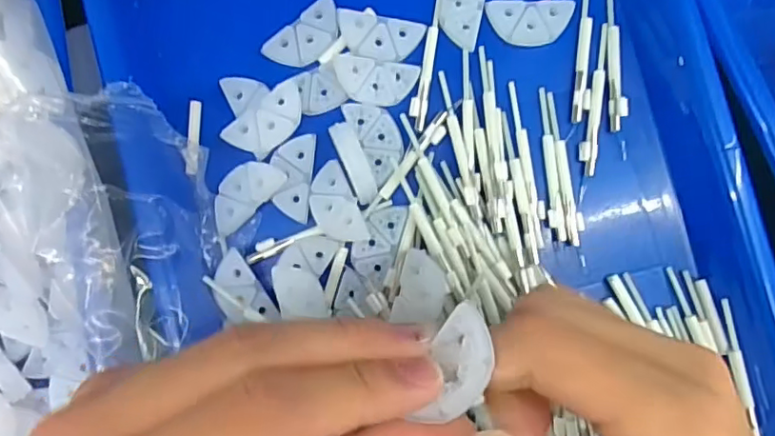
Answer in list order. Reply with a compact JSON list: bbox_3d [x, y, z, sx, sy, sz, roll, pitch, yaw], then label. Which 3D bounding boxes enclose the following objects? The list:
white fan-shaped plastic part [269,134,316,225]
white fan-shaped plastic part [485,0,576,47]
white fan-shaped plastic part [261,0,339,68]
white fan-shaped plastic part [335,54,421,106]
[{"bbox_3d":[-0.043,-0.019,0.260,0.018,0.008,0.038,4,87,1],"label":"white fan-shaped plastic part"},{"bbox_3d":[0.065,-0.088,0.261,0.038,0.006,0.020,-1,87,0],"label":"white fan-shaped plastic part"},{"bbox_3d":[-0.036,-0.081,0.260,0.038,0.007,0.019,-38,88,-1],"label":"white fan-shaped plastic part"},{"bbox_3d":[-0.004,-0.060,0.255,0.037,0.004,0.020,4,99,-16],"label":"white fan-shaped plastic part"}]

